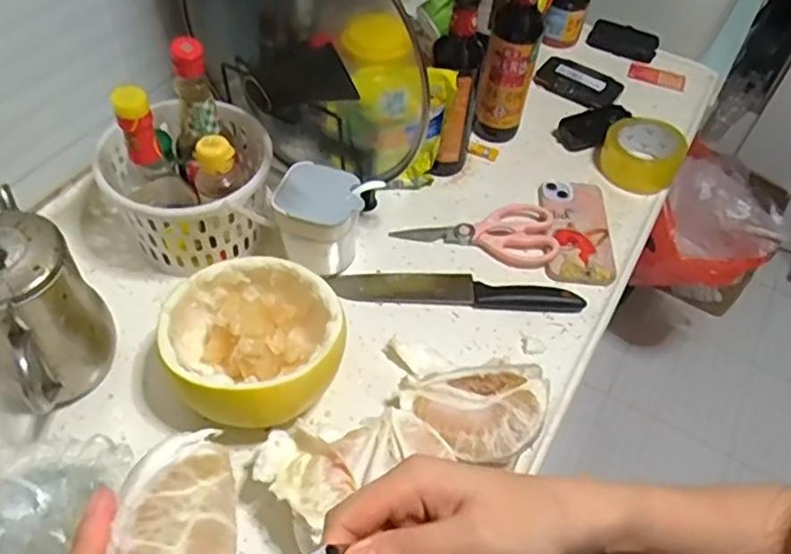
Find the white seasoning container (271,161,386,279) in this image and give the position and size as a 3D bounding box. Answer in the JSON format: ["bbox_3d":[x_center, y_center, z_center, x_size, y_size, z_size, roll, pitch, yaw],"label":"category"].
[{"bbox_3d":[-0.078,-0.056,0.709,0.097,0.100,0.084,17,51,8],"label":"white seasoning container"}]

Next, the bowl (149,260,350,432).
[{"bbox_3d":[-0.131,0.069,0.610,0.147,0.092,0.149,3,51,-4],"label":"bowl"}]

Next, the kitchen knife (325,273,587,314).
[{"bbox_3d":[0.068,0.011,0.724,0.272,0.013,0.044,5,51,-2],"label":"kitchen knife"}]

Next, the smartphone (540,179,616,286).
[{"bbox_3d":[0.220,-0.062,0.790,0.078,0.014,0.163,7,51,0],"label":"smartphone"}]

